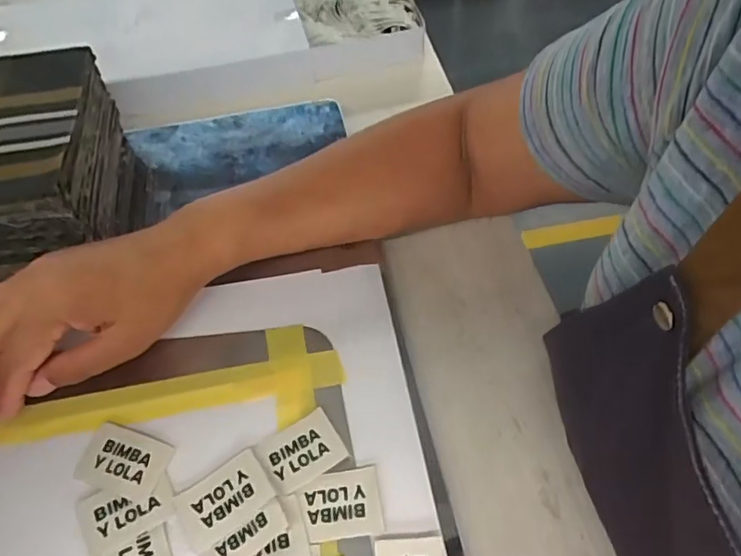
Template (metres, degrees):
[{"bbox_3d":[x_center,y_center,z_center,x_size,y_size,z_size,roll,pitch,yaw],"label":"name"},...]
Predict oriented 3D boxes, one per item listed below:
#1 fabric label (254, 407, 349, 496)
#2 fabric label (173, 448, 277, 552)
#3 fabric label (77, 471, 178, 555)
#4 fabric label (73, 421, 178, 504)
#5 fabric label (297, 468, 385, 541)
[{"bbox_3d":[-0.040,0.099,0.307,0.043,0.004,0.034,-31,59,-11],"label":"fabric label"},{"bbox_3d":[-0.081,0.120,0.294,0.049,0.004,0.033,-34,56,-11],"label":"fabric label"},{"bbox_3d":[-0.134,0.127,0.295,0.049,0.004,0.032,-26,64,-12],"label":"fabric label"},{"bbox_3d":[-0.141,0.105,0.308,0.048,0.004,0.033,14,57,11],"label":"fabric label"},{"bbox_3d":[-0.016,0.124,0.294,0.042,0.004,0.033,-10,56,-4],"label":"fabric label"}]

